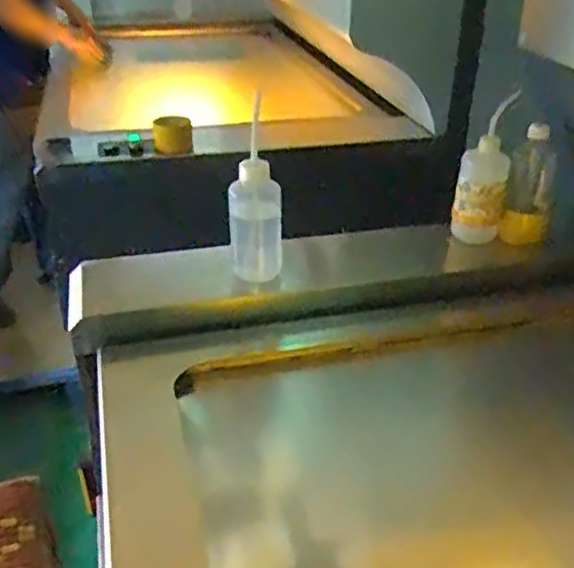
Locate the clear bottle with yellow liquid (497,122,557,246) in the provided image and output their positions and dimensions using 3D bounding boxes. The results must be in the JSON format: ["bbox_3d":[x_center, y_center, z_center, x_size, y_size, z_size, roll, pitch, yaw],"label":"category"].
[{"bbox_3d":[0.391,-0.153,1.133,0.072,0.183,0.052,13,34,22],"label":"clear bottle with yellow liquid"}]

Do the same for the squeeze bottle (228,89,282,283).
[{"bbox_3d":[-0.048,-0.124,1.042,0.080,0.255,0.083,-2,31,-2],"label":"squeeze bottle"}]

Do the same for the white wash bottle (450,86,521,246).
[{"bbox_3d":[0.315,-0.174,1.137,0.082,0.207,0.076,8,32,13],"label":"white wash bottle"}]

